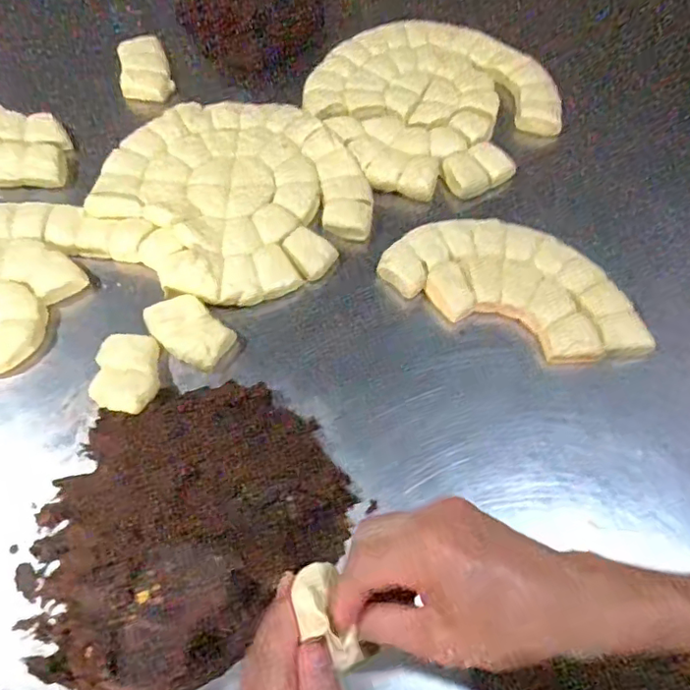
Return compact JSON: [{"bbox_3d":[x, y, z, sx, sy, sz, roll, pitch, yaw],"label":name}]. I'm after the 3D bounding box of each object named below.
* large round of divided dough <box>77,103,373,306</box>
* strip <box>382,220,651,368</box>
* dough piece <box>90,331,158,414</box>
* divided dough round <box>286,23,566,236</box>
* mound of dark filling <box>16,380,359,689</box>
[{"bbox_3d":[-0.142,-0.198,0.700,0.328,0.023,0.307,1,64,-2],"label":"large round of divided dough"},{"bbox_3d":[0.200,-0.074,0.653,0.297,0.031,0.137,25,66,9],"label":"strip"},{"bbox_3d":[-0.226,0.030,0.578,0.066,0.027,0.088,0,64,-3],"label":"dough piece"},{"bbox_3d":[0.096,-0.340,0.789,0.394,0.027,0.340,-25,68,-14],"label":"divided dough round"},{"bbox_3d":[-0.148,0.159,0.510,0.291,0.050,0.242,-28,69,-15],"label":"mound of dark filling"}]

